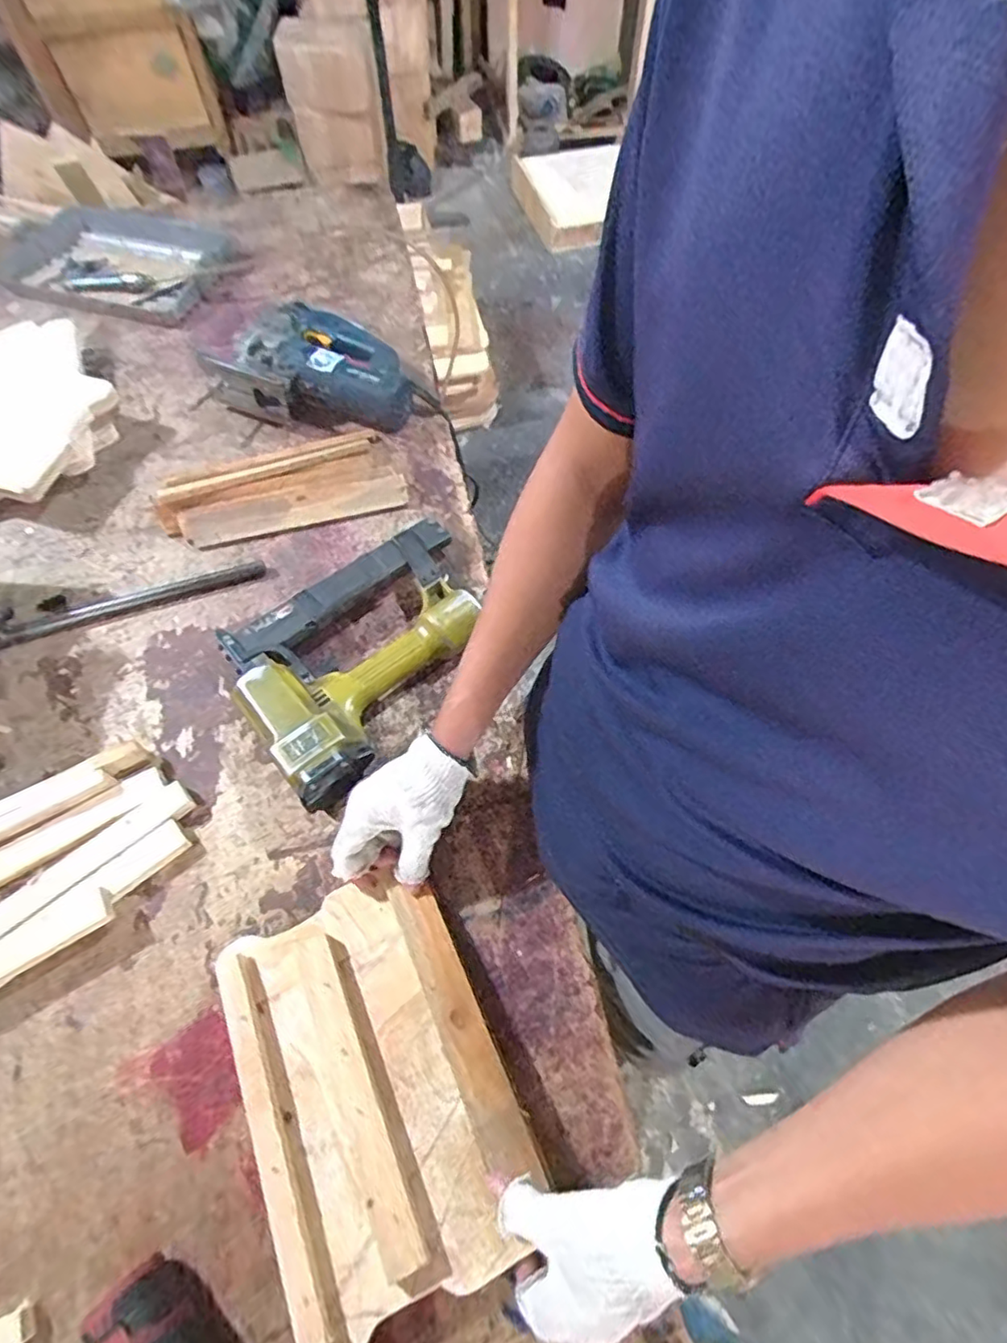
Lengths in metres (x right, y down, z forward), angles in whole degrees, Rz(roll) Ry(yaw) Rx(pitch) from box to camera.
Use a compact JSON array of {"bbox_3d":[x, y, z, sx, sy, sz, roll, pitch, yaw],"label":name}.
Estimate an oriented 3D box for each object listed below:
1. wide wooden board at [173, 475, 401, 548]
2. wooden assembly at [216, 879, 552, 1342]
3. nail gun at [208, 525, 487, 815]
[{"bbox_3d":[-0.253,-0.200,0.760,0.265,0.012,0.046,-14,98,-7],"label":"wide wooden board"},{"bbox_3d":[-0.097,0.308,0.477,0.174,0.041,0.271,-24,66,-10],"label":"wooden assembly"},{"bbox_3d":[-0.134,-0.025,0.647,0.283,0.074,0.232,-31,67,-15],"label":"nail gun"}]

